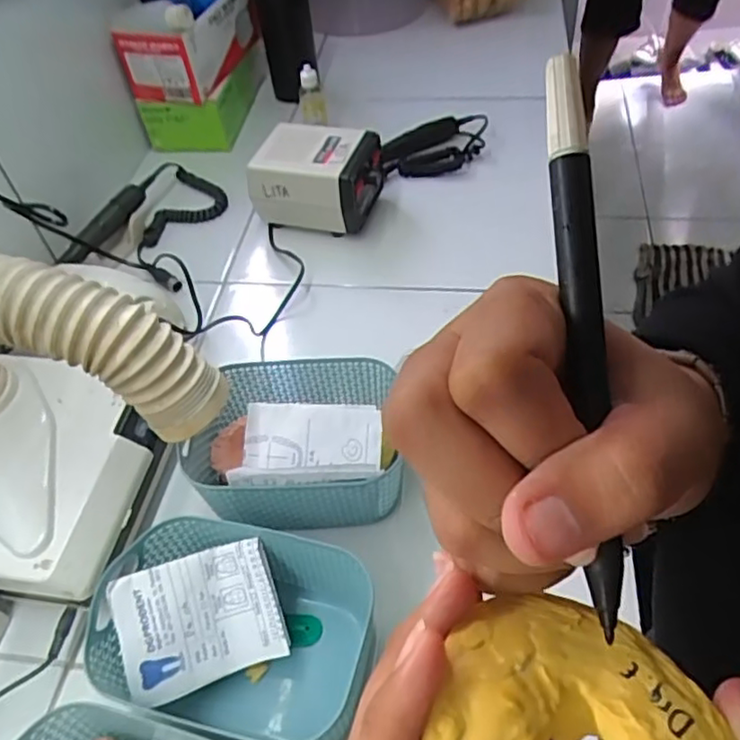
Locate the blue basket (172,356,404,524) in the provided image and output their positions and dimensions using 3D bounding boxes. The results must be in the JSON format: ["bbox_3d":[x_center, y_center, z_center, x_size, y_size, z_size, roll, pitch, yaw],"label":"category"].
[{"bbox_3d":[-0.058,0.059,0.501,0.158,0.093,0.122,-4,50,3],"label":"blue basket"}]

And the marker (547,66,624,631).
[{"bbox_3d":[0.049,-0.008,0.145,0.009,0.005,0.128,-5,89,0],"label":"marker"}]

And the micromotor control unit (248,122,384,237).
[{"bbox_3d":[-0.057,-0.215,0.731,0.136,0.087,0.093,10,52,14],"label":"micromotor control unit"}]

